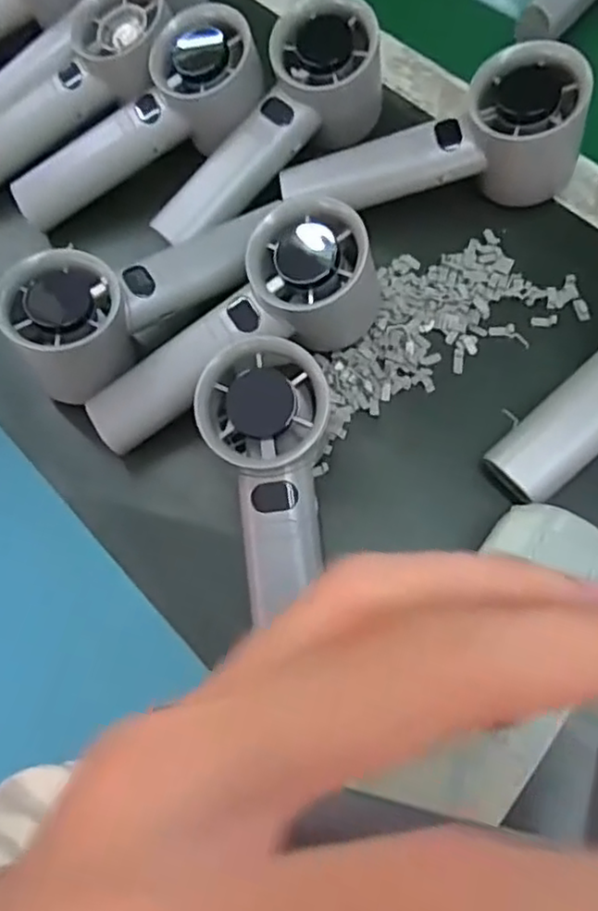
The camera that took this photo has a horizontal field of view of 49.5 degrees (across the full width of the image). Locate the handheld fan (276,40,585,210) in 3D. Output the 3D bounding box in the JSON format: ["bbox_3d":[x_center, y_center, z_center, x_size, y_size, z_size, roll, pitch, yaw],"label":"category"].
[{"bbox_3d":[0.069,-0.163,0.338,0.152,0.067,0.041,-6,67,1],"label":"handheld fan"}]

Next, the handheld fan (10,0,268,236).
[{"bbox_3d":[-0.091,-0.184,0.369,0.157,0.042,0.045,-33,68,11],"label":"handheld fan"}]

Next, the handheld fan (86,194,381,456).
[{"bbox_3d":[-0.033,-0.057,0.322,0.158,0.060,0.053,-36,70,2],"label":"handheld fan"}]

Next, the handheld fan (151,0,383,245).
[{"bbox_3d":[-0.018,-0.175,0.362,0.155,0.060,0.052,-46,72,4],"label":"handheld fan"}]

